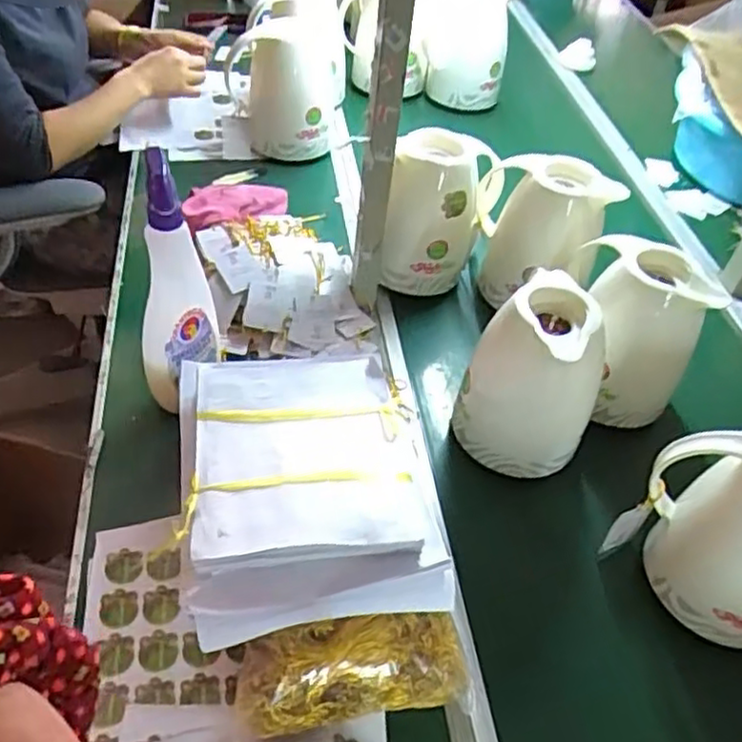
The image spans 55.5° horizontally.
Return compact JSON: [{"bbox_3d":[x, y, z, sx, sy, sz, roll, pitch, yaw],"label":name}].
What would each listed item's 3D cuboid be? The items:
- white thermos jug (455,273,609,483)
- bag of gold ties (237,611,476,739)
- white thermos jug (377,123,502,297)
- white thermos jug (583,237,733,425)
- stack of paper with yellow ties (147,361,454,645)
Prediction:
[{"bbox_3d":[0.167,0.014,0.716,0.114,0.175,0.114,-27,55,-29],"label":"white thermos jug"},{"bbox_3d":[-0.010,0.243,0.568,0.185,0.063,0.067,-2,47,-9],"label":"bag of gold ties"},{"bbox_3d":[0.087,-0.195,0.831,0.126,0.164,0.132,14,46,6],"label":"white thermos jug"},{"bbox_3d":[0.286,-0.048,0.789,0.107,0.176,0.143,-11,49,-17],"label":"white thermos jug"},{"bbox_3d":[-0.057,0.091,0.625,0.211,0.066,0.255,-4,47,-11],"label":"stack of paper with yellow ties"}]

